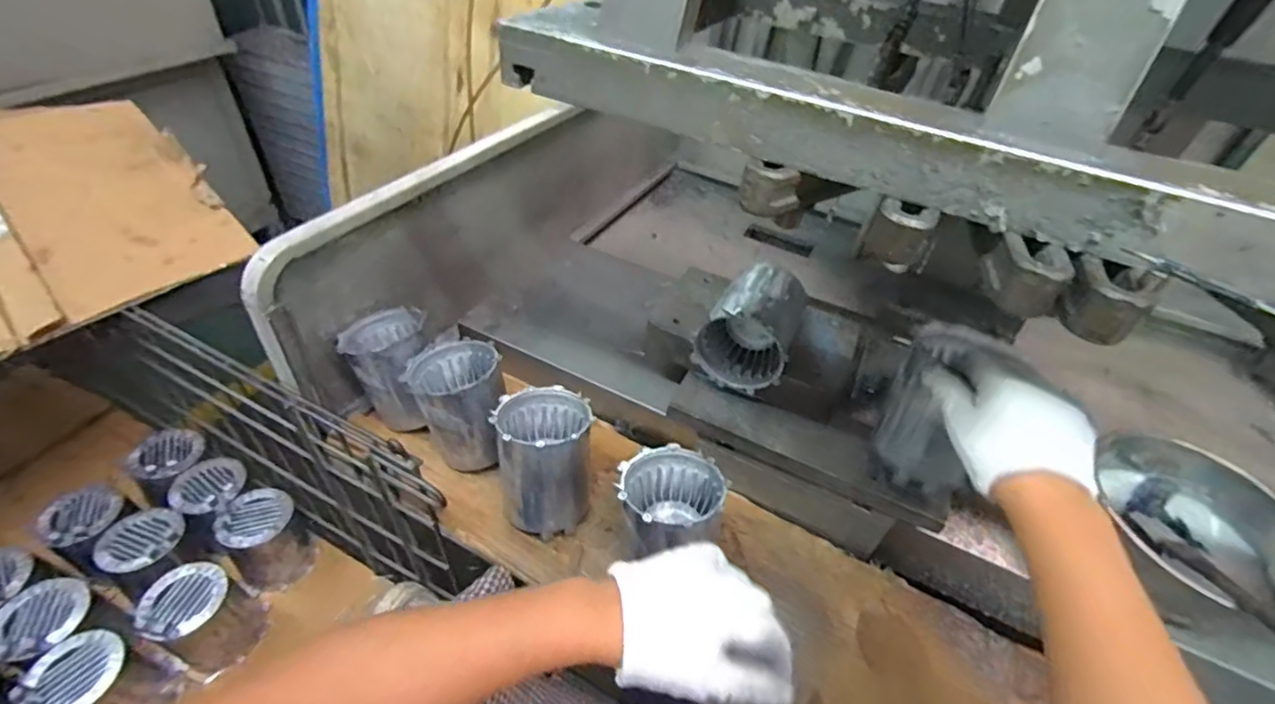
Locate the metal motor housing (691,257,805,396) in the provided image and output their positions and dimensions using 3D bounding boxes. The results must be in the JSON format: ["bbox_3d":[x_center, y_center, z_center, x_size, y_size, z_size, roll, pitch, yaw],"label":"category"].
[{"bbox_3d":[0.119,-0.026,0.596,0.096,0.090,0.103,20,46,14],"label":"metal motor housing"}]

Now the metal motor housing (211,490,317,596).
[{"bbox_3d":[-0.508,0.258,0.769,0.082,0.122,0.086,3,44,-3],"label":"metal motor housing"}]

